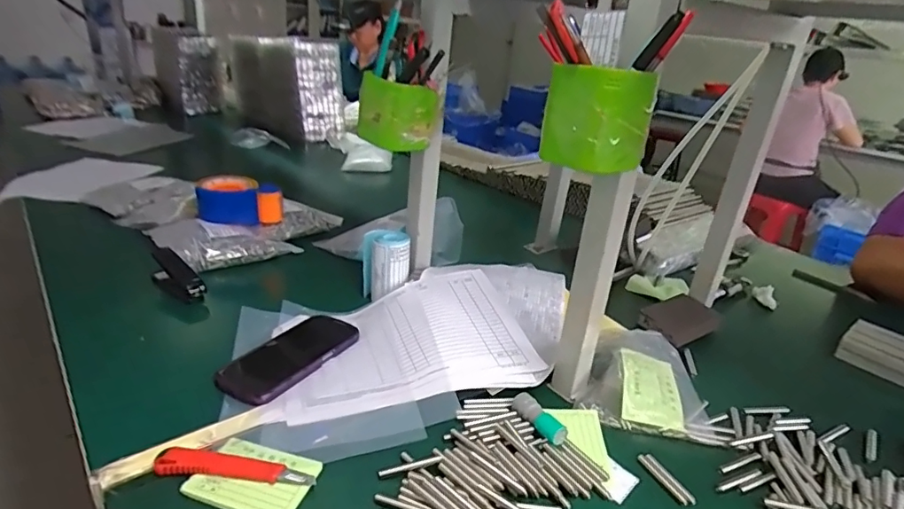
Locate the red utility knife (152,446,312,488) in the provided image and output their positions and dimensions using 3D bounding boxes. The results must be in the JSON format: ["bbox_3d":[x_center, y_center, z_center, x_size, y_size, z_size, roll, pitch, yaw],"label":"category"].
[{"bbox_3d":[-0.189,0.186,0.453,0.133,0.012,0.026,5,24,-2],"label":"red utility knife"}]

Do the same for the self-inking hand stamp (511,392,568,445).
[{"bbox_3d":[0.089,0.169,0.529,0.022,0.019,0.066,-15,32,-40],"label":"self-inking hand stamp"}]

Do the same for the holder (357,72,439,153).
[{"bbox_3d":[-0.066,-0.171,0.634,0.099,0.080,0.046,4,24,-4],"label":"holder"}]

